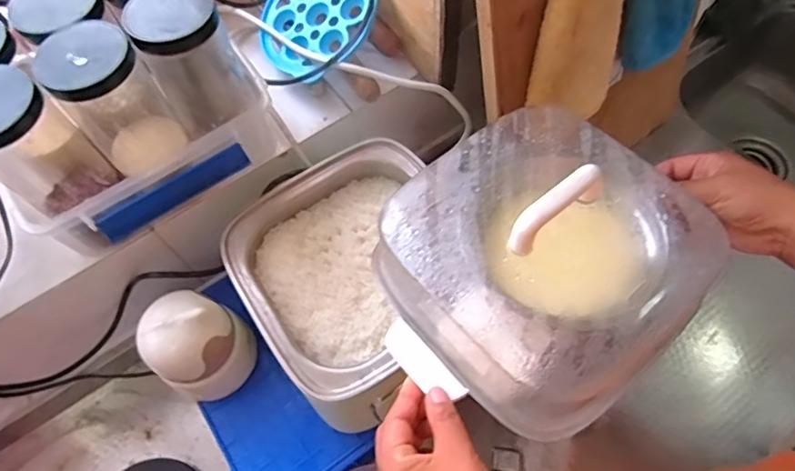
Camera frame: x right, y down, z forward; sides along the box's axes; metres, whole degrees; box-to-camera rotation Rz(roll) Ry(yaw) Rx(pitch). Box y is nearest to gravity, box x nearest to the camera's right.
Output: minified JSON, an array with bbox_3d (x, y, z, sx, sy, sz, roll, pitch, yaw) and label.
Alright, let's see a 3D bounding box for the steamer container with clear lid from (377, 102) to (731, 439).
[{"bbox_3d":[0.104,0.013,0.406,0.233,0.093,0.208,-40,68,-15],"label":"steamer container with clear lid"}]

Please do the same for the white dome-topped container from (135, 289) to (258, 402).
[{"bbox_3d":[-0.202,0.107,0.542,0.086,0.113,0.087,-1,63,3],"label":"white dome-topped container"}]

